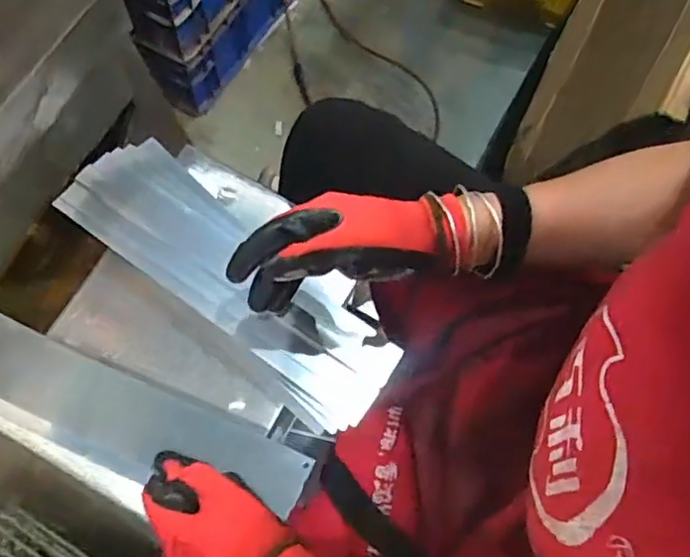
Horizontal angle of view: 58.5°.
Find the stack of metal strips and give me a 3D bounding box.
[{"bbox_3d":[-0.101,0.001,0.551,0.323,0.035,0.100,40,75,7],"label":"stack of metal strips"}]

